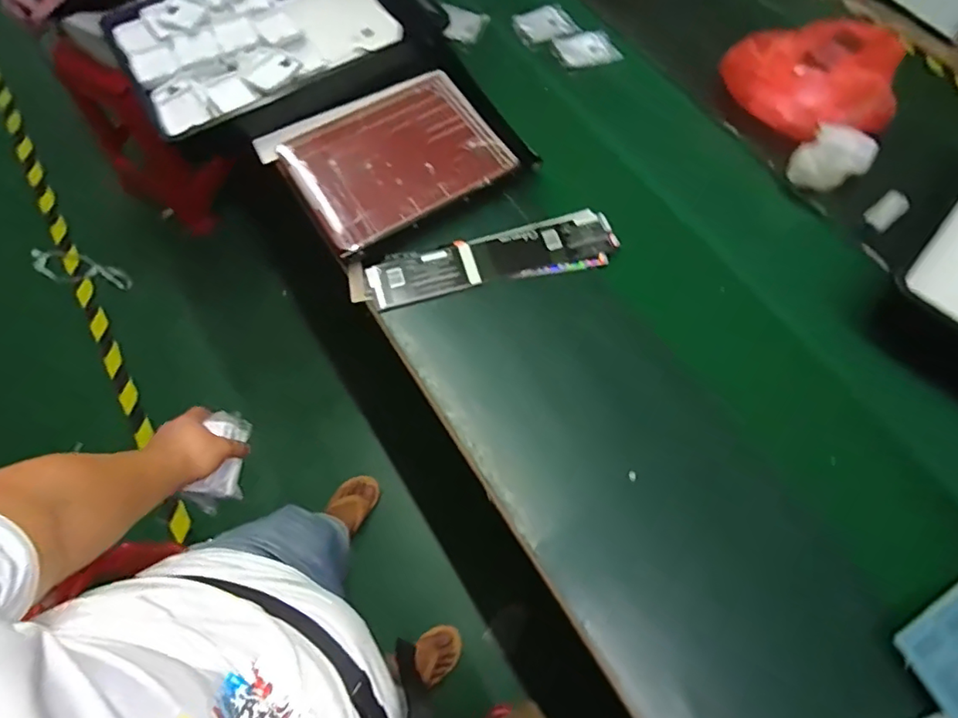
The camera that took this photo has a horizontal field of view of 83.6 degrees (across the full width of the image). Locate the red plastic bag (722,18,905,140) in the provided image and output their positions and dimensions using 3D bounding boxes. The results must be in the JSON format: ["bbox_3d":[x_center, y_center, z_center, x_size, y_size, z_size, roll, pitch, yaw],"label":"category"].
[{"bbox_3d":[0.589,-0.501,0.958,0.183,0.127,0.278,-31,70,-14],"label":"red plastic bag"}]

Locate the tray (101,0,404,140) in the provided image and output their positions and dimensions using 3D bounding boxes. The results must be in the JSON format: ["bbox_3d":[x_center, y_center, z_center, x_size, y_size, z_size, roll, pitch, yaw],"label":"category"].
[{"bbox_3d":[-0.409,-0.624,1.016,0.502,0.060,0.356,-31,70,-14],"label":"tray"}]

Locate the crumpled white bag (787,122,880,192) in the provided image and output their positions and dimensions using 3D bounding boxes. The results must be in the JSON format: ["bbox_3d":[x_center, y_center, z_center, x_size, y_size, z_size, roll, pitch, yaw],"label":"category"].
[{"bbox_3d":[0.592,-0.334,0.898,0.101,0.090,0.102,42,71,16],"label":"crumpled white bag"}]

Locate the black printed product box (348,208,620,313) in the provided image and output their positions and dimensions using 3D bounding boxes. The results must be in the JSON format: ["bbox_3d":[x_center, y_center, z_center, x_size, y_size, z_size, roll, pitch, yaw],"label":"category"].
[{"bbox_3d":[0.009,-0.156,0.864,0.422,0.027,0.096,-14,67,-7],"label":"black printed product box"}]

